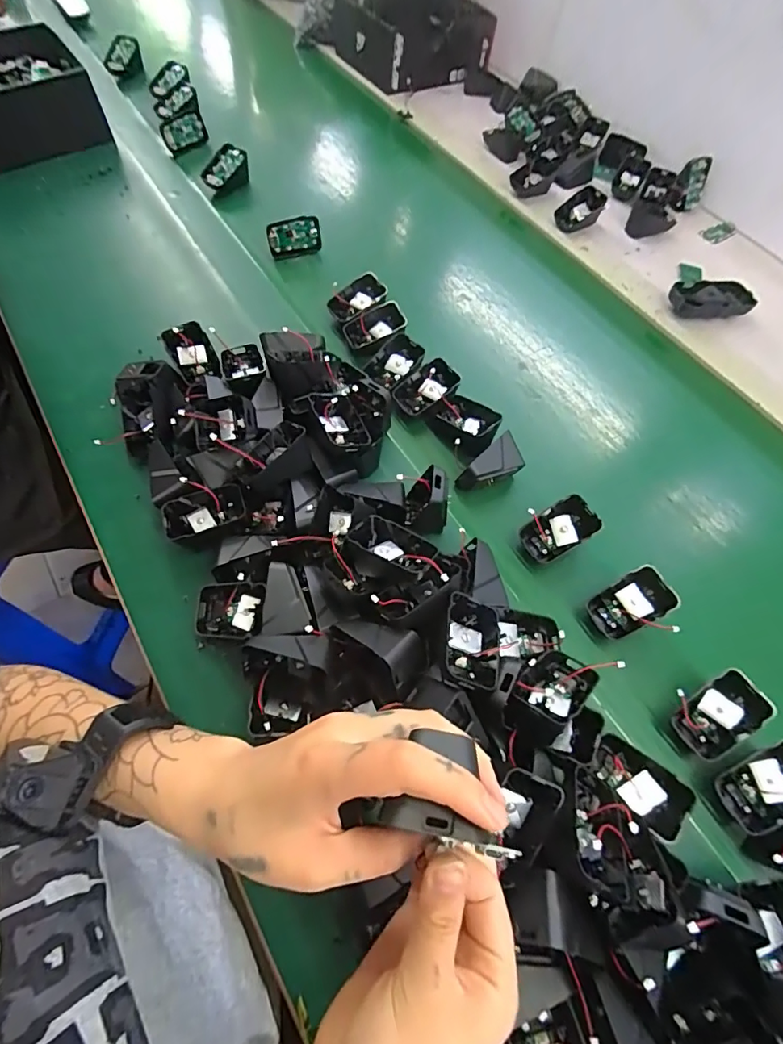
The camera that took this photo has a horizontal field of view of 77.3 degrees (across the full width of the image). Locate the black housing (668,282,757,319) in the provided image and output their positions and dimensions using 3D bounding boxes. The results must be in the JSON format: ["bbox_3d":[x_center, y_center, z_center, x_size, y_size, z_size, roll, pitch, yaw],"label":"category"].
[{"bbox_3d":[0.426,-0.290,0.650,0.111,0.035,0.059,0,62,-5],"label":"black housing"}]

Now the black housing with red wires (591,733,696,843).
[{"bbox_3d":[0.180,0.192,0.357,0.042,0.033,0.065,-47,44,-15],"label":"black housing with red wires"}]

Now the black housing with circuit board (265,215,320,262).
[{"bbox_3d":[-0.127,-0.376,0.647,0.069,0.042,0.015,-21,66,-15],"label":"black housing with circuit board"}]

